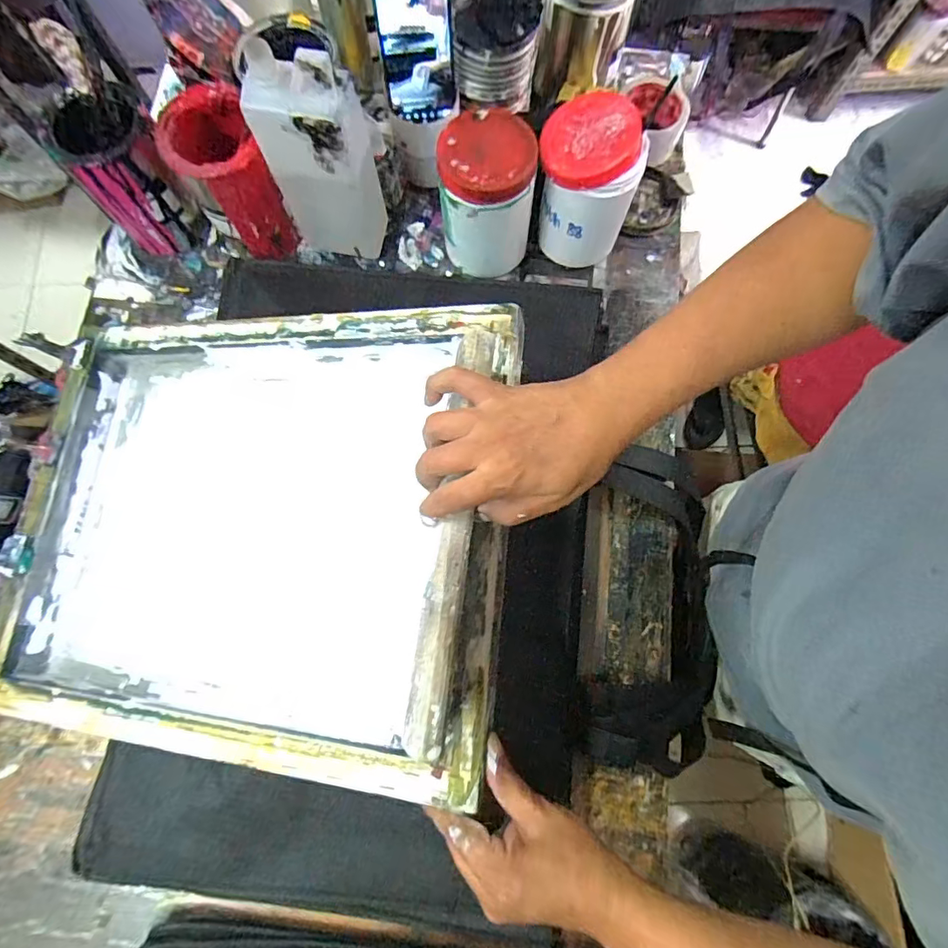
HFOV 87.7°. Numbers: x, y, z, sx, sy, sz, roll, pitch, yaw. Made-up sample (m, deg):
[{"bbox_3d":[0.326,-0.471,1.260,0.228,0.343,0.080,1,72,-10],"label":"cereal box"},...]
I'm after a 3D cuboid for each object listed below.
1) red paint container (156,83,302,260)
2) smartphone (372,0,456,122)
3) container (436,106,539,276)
[{"bbox_3d":[-0.274,-0.333,0.568,0.092,0.150,0.115,-22,78,-4],"label":"red paint container"},{"bbox_3d":[-0.061,-0.454,0.513,0.077,0.151,0.012,-4,64,-1],"label":"smartphone"},{"bbox_3d":[0.015,-0.303,0.555,0.103,0.146,0.098,2,77,1],"label":"container"}]

